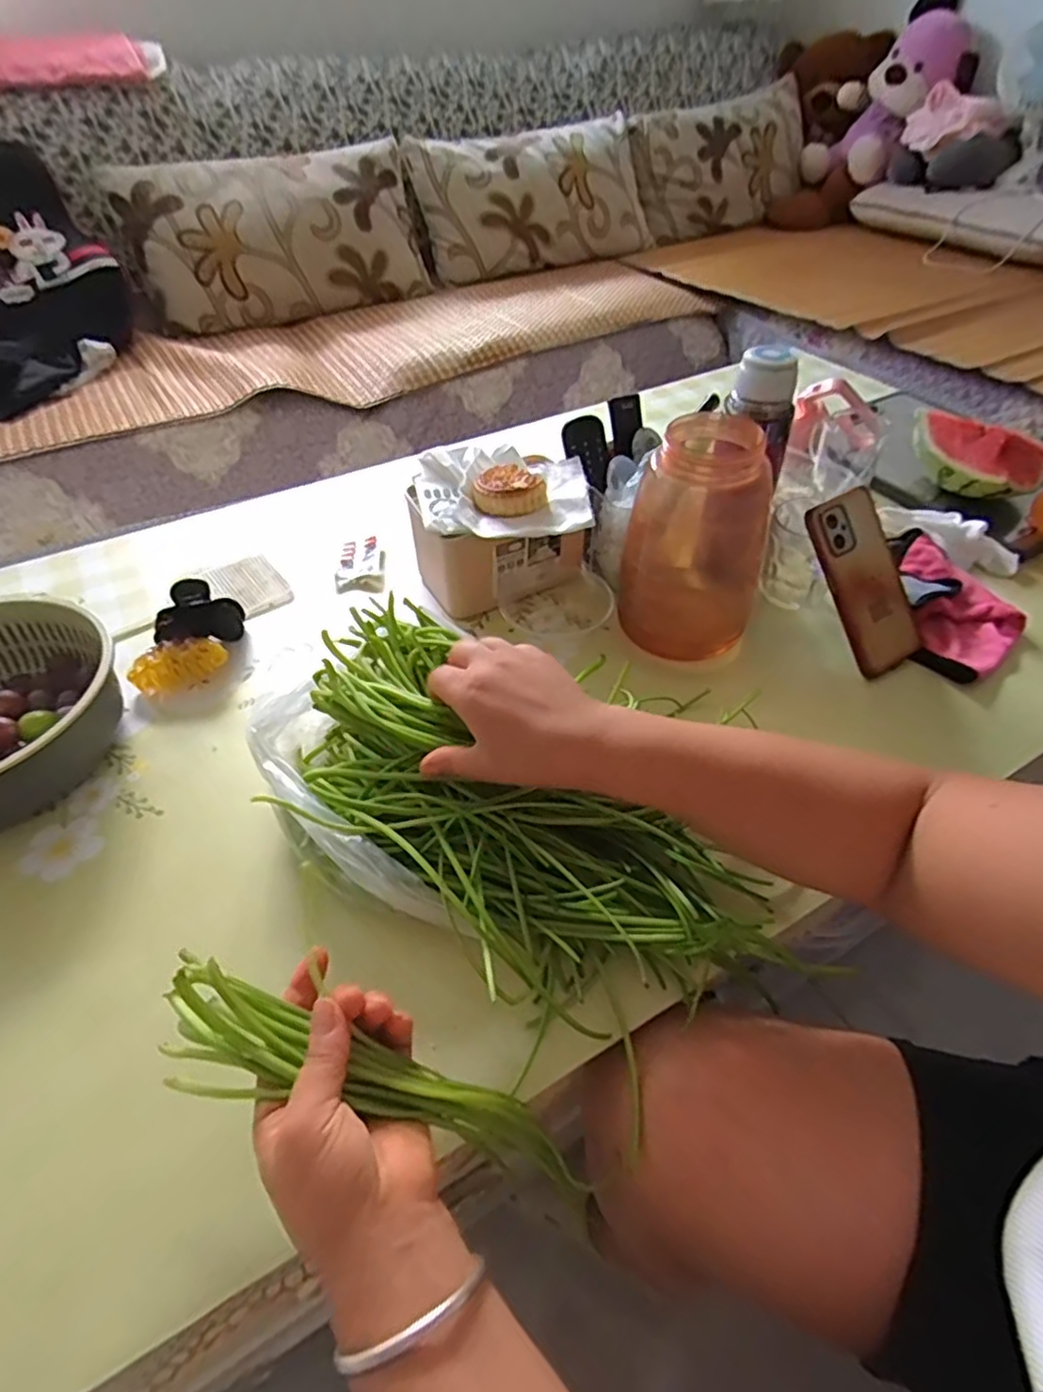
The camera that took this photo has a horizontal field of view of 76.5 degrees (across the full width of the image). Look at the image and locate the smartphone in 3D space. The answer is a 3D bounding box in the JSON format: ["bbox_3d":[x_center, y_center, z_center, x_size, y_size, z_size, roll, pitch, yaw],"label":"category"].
[{"bbox_3d":[0.311,-0.103,0.594,0.072,0.159,0.015,-26,9,-12],"label":"smartphone"}]

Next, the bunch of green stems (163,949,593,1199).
[{"bbox_3d":[-0.073,0.215,0.351,0.249,0.042,0.048,28,48,-8],"label":"bunch of green stems"}]

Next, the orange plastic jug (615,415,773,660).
[{"bbox_3d":[0.157,-0.144,0.588,0.113,0.173,0.123,13,48,15],"label":"orange plastic jug"}]

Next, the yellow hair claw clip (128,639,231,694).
[{"bbox_3d":[-0.316,-0.030,0.610,0.080,0.027,0.035,-28,51,-23],"label":"yellow hair claw clip"}]

